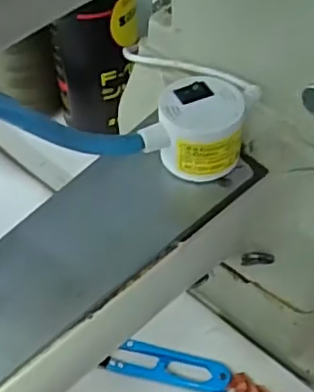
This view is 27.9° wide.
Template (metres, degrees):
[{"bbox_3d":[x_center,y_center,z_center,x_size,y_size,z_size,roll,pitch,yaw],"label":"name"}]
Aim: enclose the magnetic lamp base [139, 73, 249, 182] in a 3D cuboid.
[{"bbox_3d":[0.017,-0.029,0.276,0.040,0.034,0.034,4,50,8],"label":"magnetic lamp base"}]

